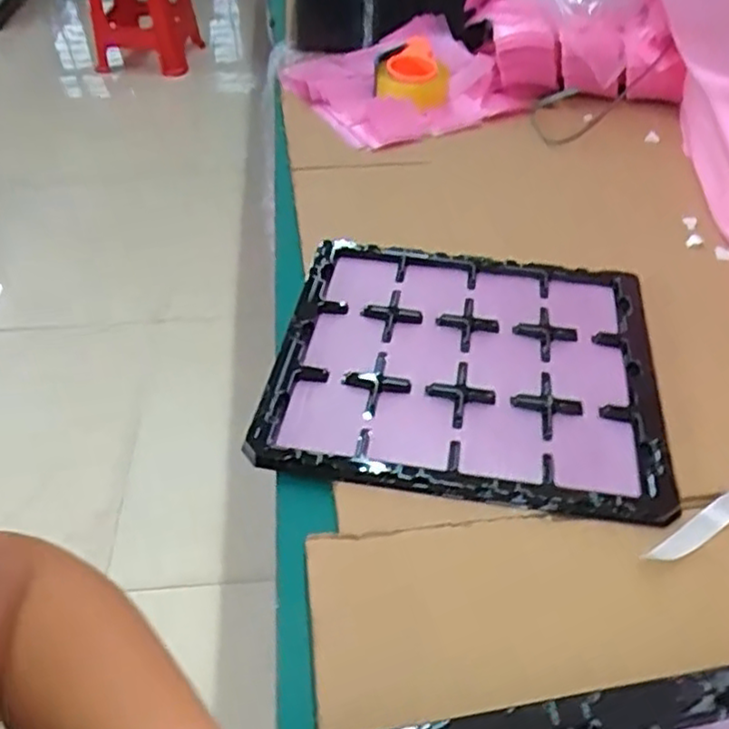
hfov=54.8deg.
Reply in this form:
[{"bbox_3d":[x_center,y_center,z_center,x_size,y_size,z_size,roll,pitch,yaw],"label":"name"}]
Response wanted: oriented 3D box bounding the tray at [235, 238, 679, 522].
[{"bbox_3d":[0.103,-0.007,0.714,0.367,0.026,0.335,6,44,7],"label":"tray"}]

